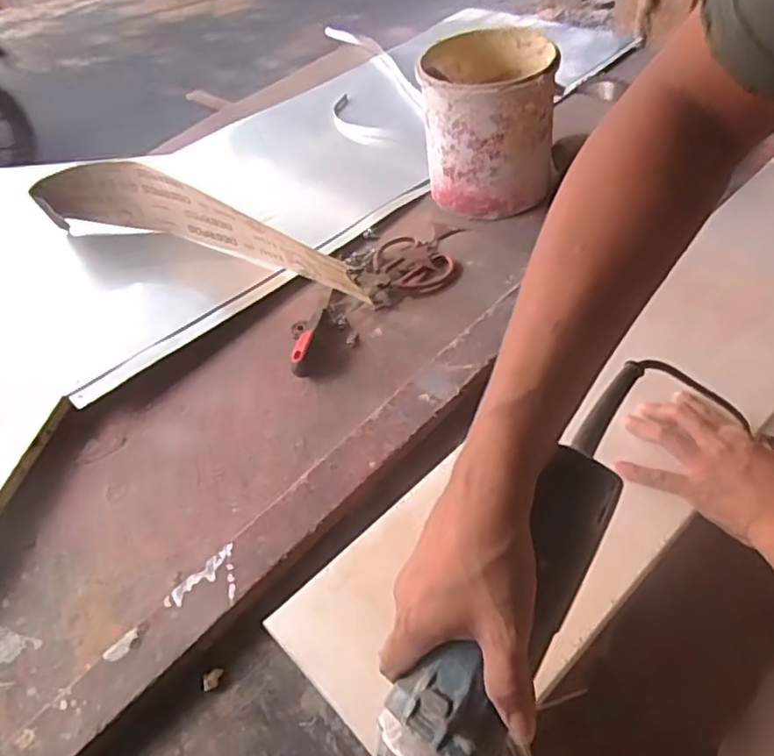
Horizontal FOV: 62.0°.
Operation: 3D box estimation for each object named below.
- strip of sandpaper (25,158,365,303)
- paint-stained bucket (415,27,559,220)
[{"bbox_3d":[-0.262,-0.202,0.880,0.534,0.123,0.078,15,52,23],"label":"strip of sandpaper"},{"bbox_3d":[0.135,-0.346,0.889,0.162,0.193,0.178,-5,46,6],"label":"paint-stained bucket"}]

